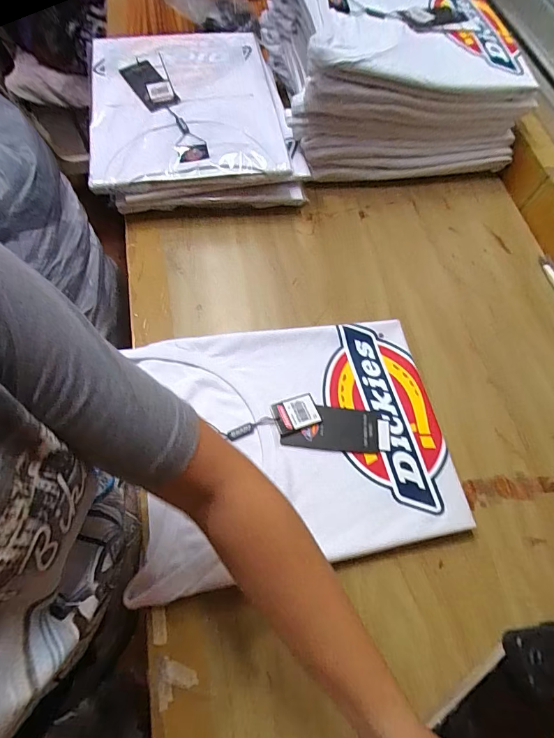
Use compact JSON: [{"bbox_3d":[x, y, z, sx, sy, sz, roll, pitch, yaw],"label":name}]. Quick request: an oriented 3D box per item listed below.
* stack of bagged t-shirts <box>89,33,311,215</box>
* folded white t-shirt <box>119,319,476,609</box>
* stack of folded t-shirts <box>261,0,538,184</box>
[{"bbox_3d":[-0.127,-0.375,0.621,0.286,0.082,0.328,-8,66,-9],"label":"stack of bagged t-shirts"},{"bbox_3d":[0.016,0.072,0.443,0.328,0.031,0.257,-7,66,-9],"label":"folded white t-shirt"},{"bbox_3d":[0.164,-0.456,0.624,0.364,0.192,0.291,-11,66,-11],"label":"stack of folded t-shirts"}]

